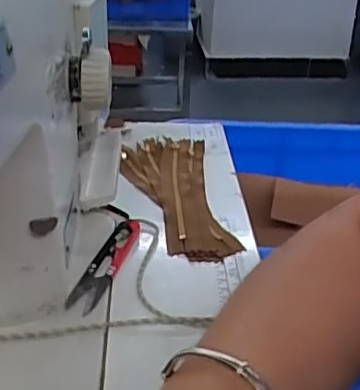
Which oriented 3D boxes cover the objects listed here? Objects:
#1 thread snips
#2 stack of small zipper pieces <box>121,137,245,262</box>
[{"bbox_3d":[-0.055,0.049,0.437,0.023,0.013,0.103,9,28,12],"label":"thread snips"},{"bbox_3d":[-0.006,-0.004,0.542,0.084,0.017,0.213,-2,28,-9],"label":"stack of small zipper pieces"}]

